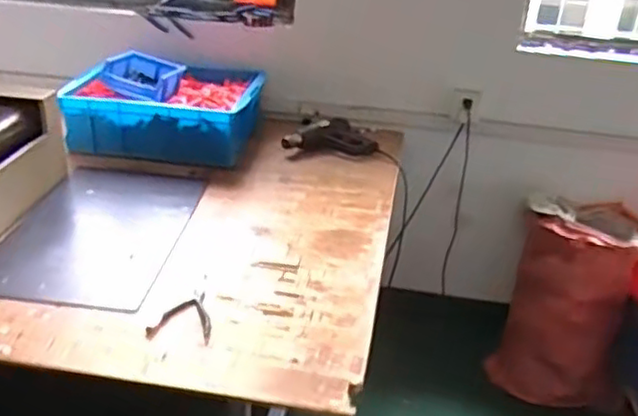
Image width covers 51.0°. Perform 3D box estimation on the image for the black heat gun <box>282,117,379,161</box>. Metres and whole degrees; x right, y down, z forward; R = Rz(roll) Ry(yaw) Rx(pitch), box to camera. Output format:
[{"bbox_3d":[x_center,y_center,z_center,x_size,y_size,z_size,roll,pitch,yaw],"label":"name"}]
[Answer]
[{"bbox_3d":[0.026,-0.194,1.889,0.269,0.089,0.086,-5,29,-16],"label":"black heat gun"}]

